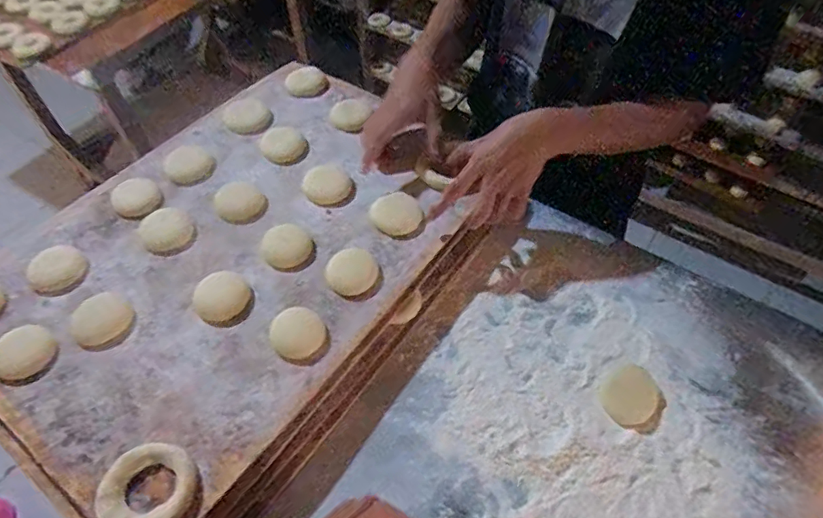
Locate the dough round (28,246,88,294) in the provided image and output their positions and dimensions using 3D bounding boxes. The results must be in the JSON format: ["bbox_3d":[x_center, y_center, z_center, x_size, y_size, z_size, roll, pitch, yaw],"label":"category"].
[{"bbox_3d":[-0.409,0.010,0.577,0.061,0.027,0.059,0,53,0],"label":"dough round"}]

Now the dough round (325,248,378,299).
[{"bbox_3d":[-0.068,0.013,0.570,0.056,0.011,0.054,0,53,0],"label":"dough round"}]

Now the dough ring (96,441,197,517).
[{"bbox_3d":[-0.224,0.197,0.431,0.072,0.014,0.076,0,53,0],"label":"dough ring"}]

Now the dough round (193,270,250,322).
[{"bbox_3d":[-0.207,0.040,0.549,0.058,0.017,0.053,0,53,0],"label":"dough round"}]

